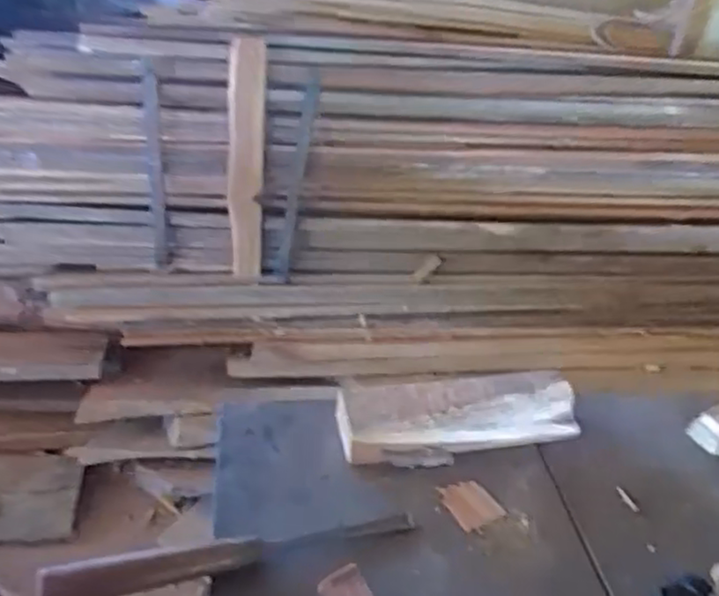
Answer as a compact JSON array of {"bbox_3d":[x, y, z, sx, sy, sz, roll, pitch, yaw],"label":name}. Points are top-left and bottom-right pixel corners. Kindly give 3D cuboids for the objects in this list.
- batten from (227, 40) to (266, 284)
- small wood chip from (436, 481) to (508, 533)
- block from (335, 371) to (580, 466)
[{"bbox_3d":[-0.264,-0.309,1.570,0.079,0.539,0.034,4,15,-2],"label":"batten"},{"bbox_3d":[0.104,0.192,0.628,0.045,0.008,0.050,-11,37,-25],"label":"small wood chip"},{"bbox_3d":[0.102,0.121,0.693,0.252,0.043,0.082,-2,34,-13],"label":"block"}]

